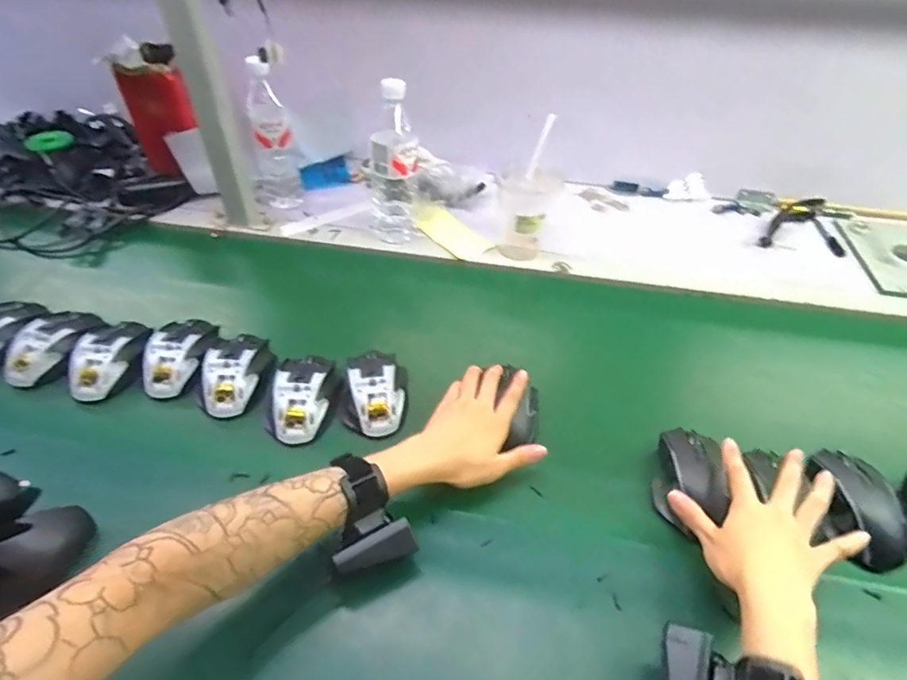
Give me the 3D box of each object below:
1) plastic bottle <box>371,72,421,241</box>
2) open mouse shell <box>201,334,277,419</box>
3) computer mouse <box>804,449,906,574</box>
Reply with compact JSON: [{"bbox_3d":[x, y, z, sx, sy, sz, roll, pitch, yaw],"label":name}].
[{"bbox_3d":[-0.083,-0.251,0.762,0.067,0.213,0.060,-2,45,-6],"label":"plastic bottle"},{"bbox_3d":[-0.249,0.036,0.615,0.065,0.036,0.106,5,45,2],"label":"open mouse shell"},{"bbox_3d":[0.388,0.158,0.511,0.076,0.037,0.108,15,46,11],"label":"computer mouse"}]

